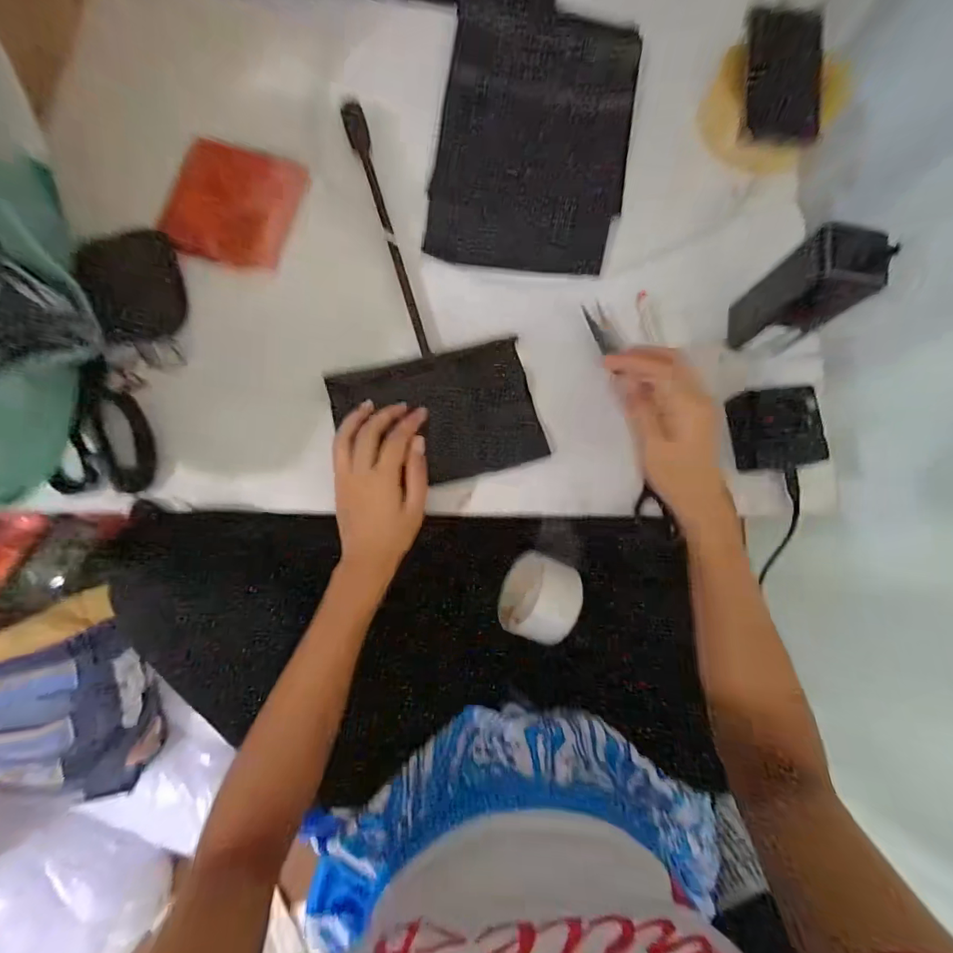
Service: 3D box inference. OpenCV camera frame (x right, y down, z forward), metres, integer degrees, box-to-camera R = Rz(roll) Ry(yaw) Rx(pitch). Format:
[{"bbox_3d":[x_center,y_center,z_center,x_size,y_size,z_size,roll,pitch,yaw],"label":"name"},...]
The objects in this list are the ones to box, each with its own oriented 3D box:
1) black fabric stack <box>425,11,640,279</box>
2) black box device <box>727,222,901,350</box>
[{"bbox_3d":[0.064,-0.362,0.481,0.201,0.006,0.299,8,82,-3],"label":"black fabric stack"},{"bbox_3d":[0.282,-0.159,0.401,0.050,0.134,0.058,-2,81,-6],"label":"black box device"}]

